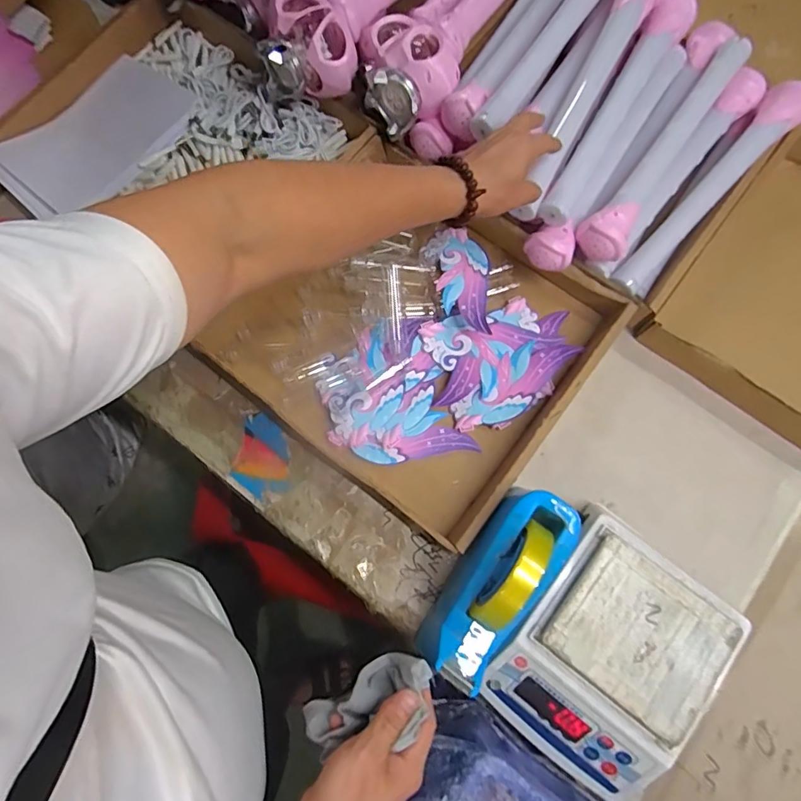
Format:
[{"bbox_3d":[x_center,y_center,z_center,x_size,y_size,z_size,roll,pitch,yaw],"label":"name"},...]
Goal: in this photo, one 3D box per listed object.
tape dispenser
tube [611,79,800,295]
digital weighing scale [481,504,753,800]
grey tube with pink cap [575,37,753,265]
[{"bbox_3d":[0.094,0.175,0.485,0.071,0.124,0.187,37,80,8],"label":"tape dispenser"},{"bbox_3d":[0.355,-0.240,0.565,0.052,0.059,0.311,42,81,9],"label":"tube"},{"bbox_3d":[0.205,0.250,0.483,0.185,0.074,0.219,41,79,7],"label":"digital weighing scale"},{"bbox_3d":[0.303,-0.280,0.563,0.052,0.049,0.323,38,81,8],"label":"grey tube with pink cap"}]

